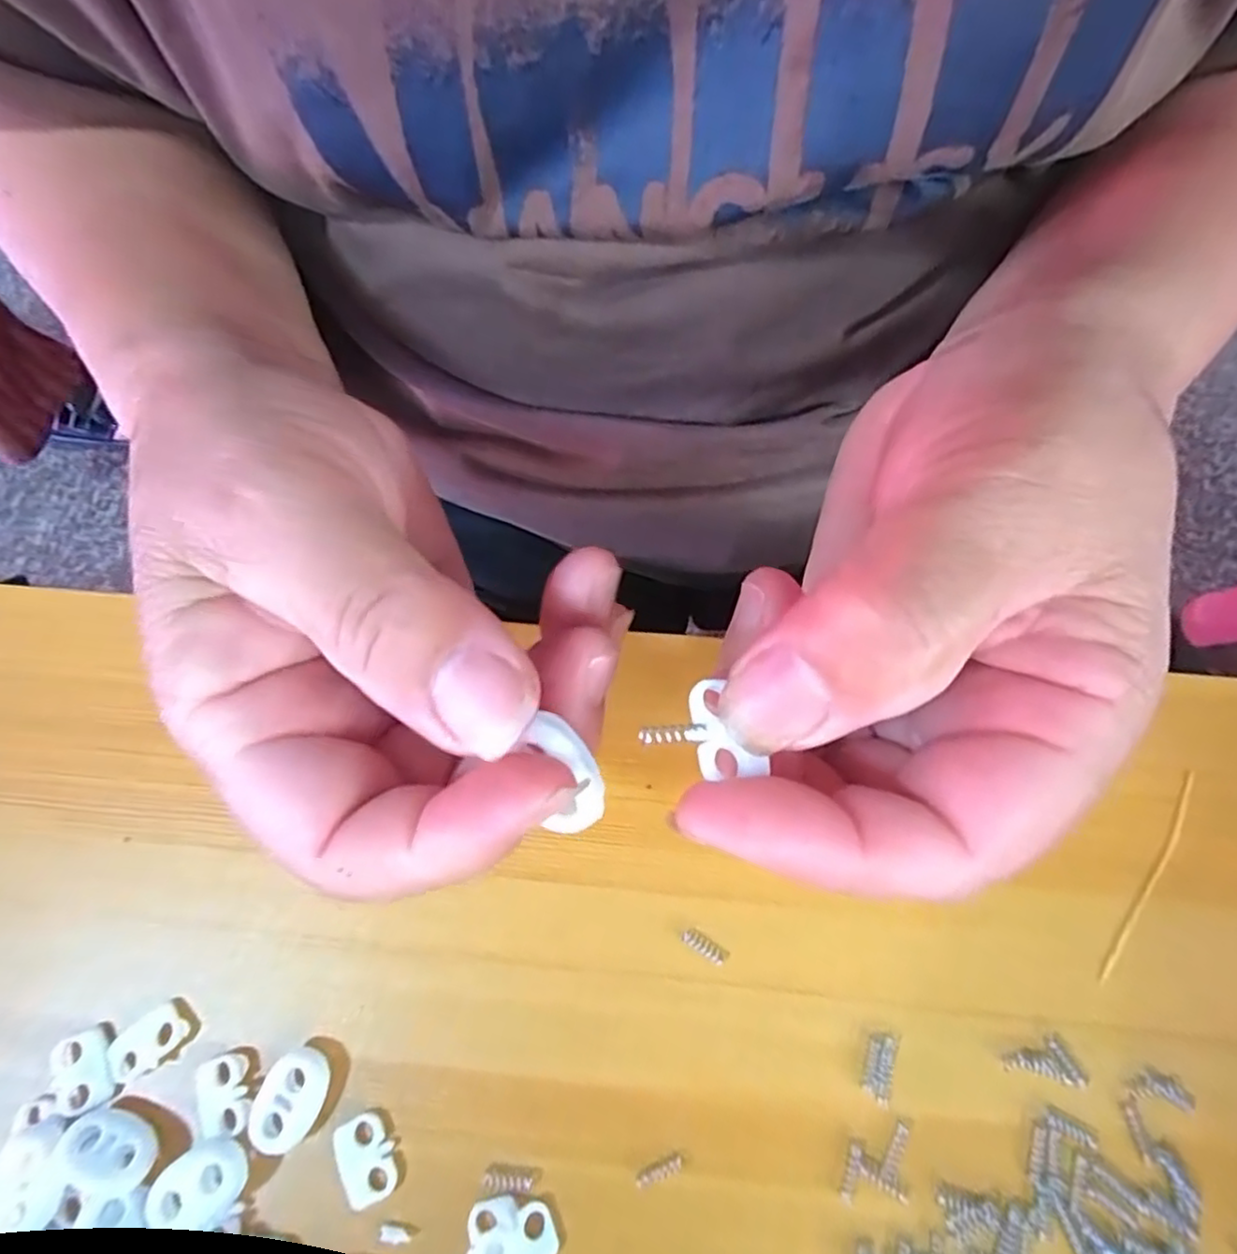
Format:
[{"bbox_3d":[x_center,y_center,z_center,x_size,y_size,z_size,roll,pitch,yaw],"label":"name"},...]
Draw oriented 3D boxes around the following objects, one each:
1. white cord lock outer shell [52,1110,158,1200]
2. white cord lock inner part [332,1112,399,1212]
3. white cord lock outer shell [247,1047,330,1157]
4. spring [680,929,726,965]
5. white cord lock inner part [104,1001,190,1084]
[{"bbox_3d":[-0.122,0.125,0.160,0.023,0.004,0.015,26,50,6],"label":"white cord lock outer shell"},{"bbox_3d":[-0.061,0.128,0.161,0.013,0.004,0.018,-25,72,-5],"label":"white cord lock inner part"},{"bbox_3d":[-0.080,0.116,0.165,0.015,0.005,0.022,18,73,9],"label":"white cord lock outer shell"},{"bbox_3d":[0.022,0.082,0.172,0.012,0.004,0.004,30,75,11],"label":"spring"},{"bbox_3d":[-0.120,0.107,0.170,0.019,0.004,0.013,-35,73,-9],"label":"white cord lock inner part"}]

